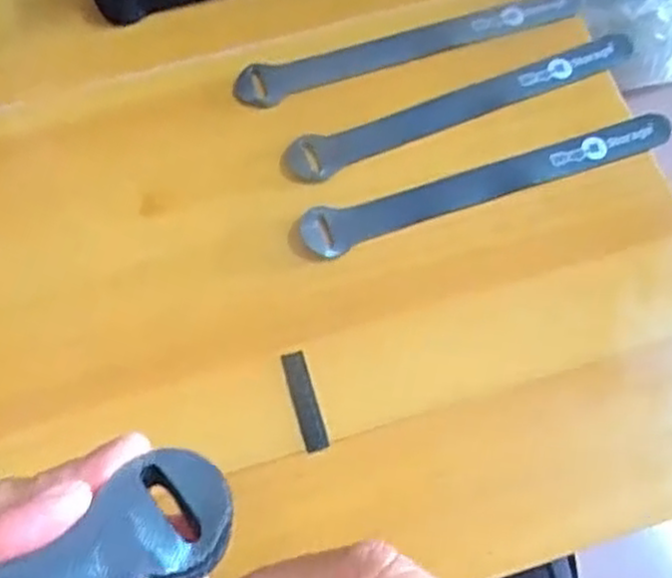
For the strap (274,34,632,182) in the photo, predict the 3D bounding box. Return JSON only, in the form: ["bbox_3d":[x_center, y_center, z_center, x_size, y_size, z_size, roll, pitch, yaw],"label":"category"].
[{"bbox_3d":[0.067,-0.100,0.400,0.198,0.013,0.024,-21,69,-9],"label":"strap"}]

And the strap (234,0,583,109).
[{"bbox_3d":[0.041,-0.132,0.414,0.192,0.004,0.025,-14,72,-3],"label":"strap"}]

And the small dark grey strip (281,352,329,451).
[{"bbox_3d":[-0.014,0.050,0.341,0.010,0.004,0.047,-15,68,-7],"label":"small dark grey strip"}]

